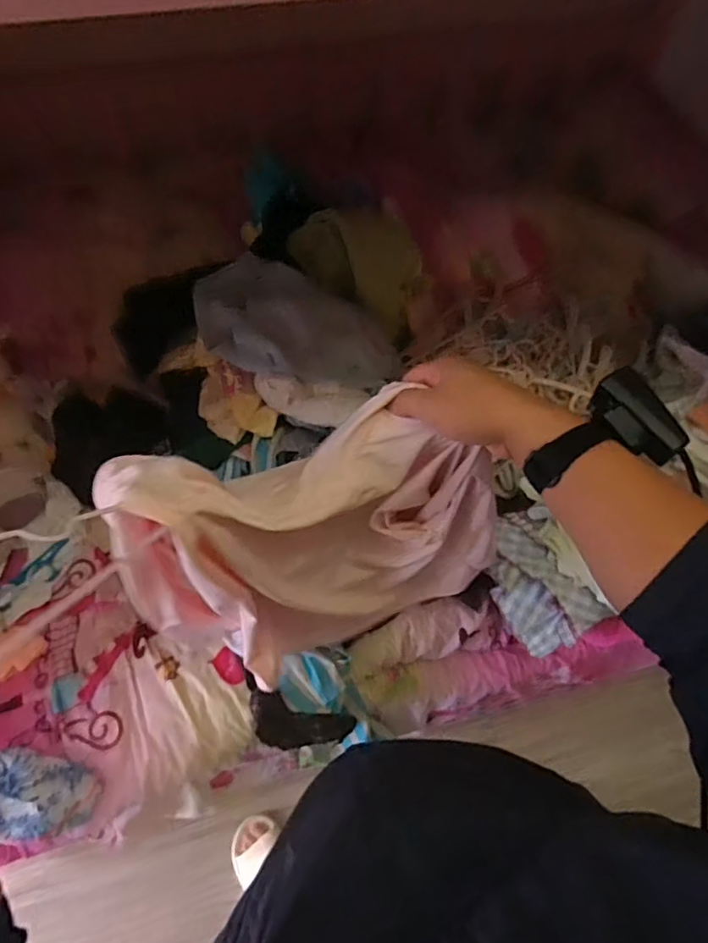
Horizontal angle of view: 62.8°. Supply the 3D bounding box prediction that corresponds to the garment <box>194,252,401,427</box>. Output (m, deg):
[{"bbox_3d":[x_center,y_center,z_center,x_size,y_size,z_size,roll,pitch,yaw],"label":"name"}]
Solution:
[{"bbox_3d":[-0.096,-0.244,0.979,0.320,0.104,0.236,37,66,16],"label":"garment"}]

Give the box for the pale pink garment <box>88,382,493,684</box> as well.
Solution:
[{"bbox_3d":[-0.022,0.074,0.598,0.322,0.373,0.126,-23,65,-14],"label":"pale pink garment"}]

